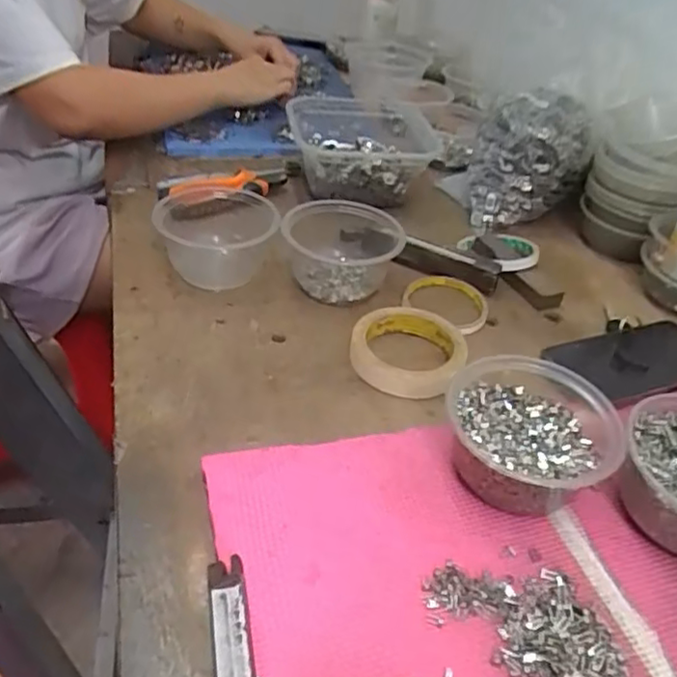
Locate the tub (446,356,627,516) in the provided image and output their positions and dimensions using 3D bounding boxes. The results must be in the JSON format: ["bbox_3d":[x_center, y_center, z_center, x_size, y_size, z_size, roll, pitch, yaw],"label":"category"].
[{"bbox_3d":[0.132,0.071,0.452,0.113,0.055,0.110,3,39,-3],"label":"tub"}]

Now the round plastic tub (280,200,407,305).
[{"bbox_3d":[0.004,-0.086,0.634,0.116,0.054,0.100,8,39,3],"label":"round plastic tub"}]

